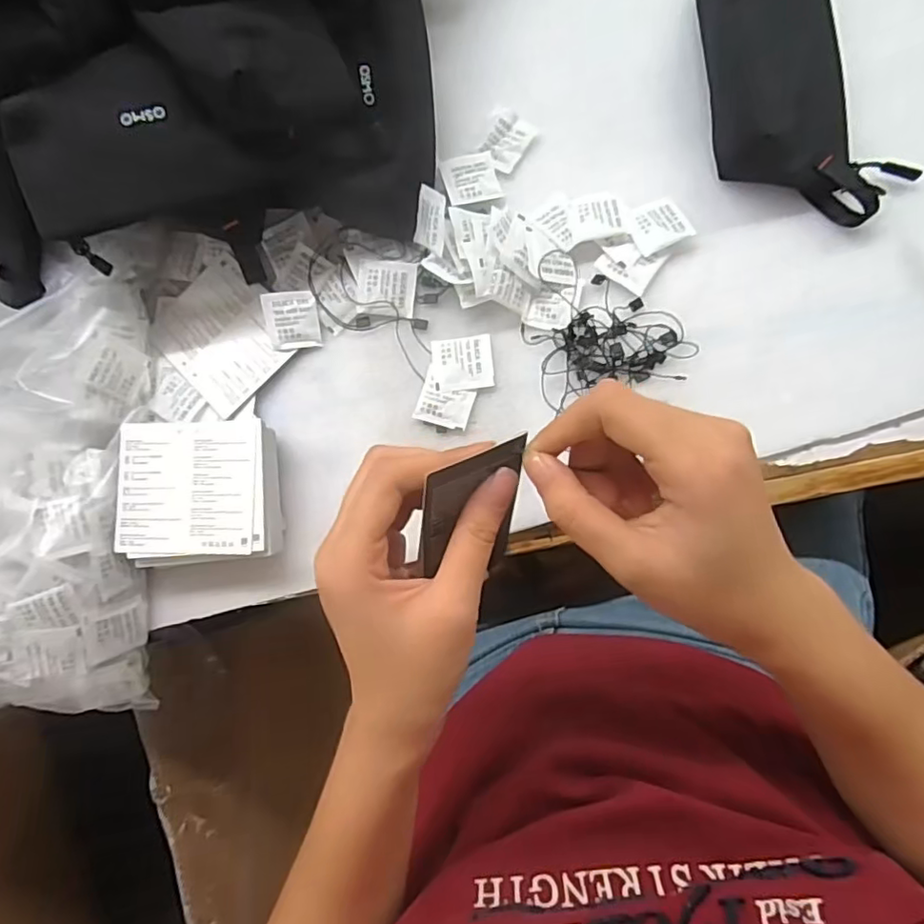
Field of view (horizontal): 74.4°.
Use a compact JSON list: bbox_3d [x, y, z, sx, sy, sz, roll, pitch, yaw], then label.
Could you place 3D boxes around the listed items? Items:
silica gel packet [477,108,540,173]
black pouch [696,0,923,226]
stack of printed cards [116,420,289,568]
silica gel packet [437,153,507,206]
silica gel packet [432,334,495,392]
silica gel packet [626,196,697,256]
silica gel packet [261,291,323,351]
[{"bbox_3d":[0.032,-0.239,0.450,0.036,0.008,0.039,36,90,8],"label":"silica gel packet"},{"bbox_3d":[0.220,-0.259,0.407,0.108,0.040,0.207,-12,84,6],"label":"black pouch"},{"bbox_3d":[-0.181,0.020,0.434,0.108,0.039,0.100,-5,85,7],"label":"stack of printed cards"},{"bbox_3d":[0.007,-0.208,0.446,0.039,0.010,0.042,-16,84,6],"label":"silica gel packet"},{"bbox_3d":[0.001,-0.070,0.435,0.043,0.005,0.038,-6,85,7],"label":"silica gel packet"},{"bbox_3d":[0.137,-0.166,0.425,0.039,0.007,0.037,-25,83,5],"label":"silica gel packet"},{"bbox_3d":[-0.125,-0.104,0.449,0.038,0.004,0.042,-8,101,-6],"label":"silica gel packet"}]

